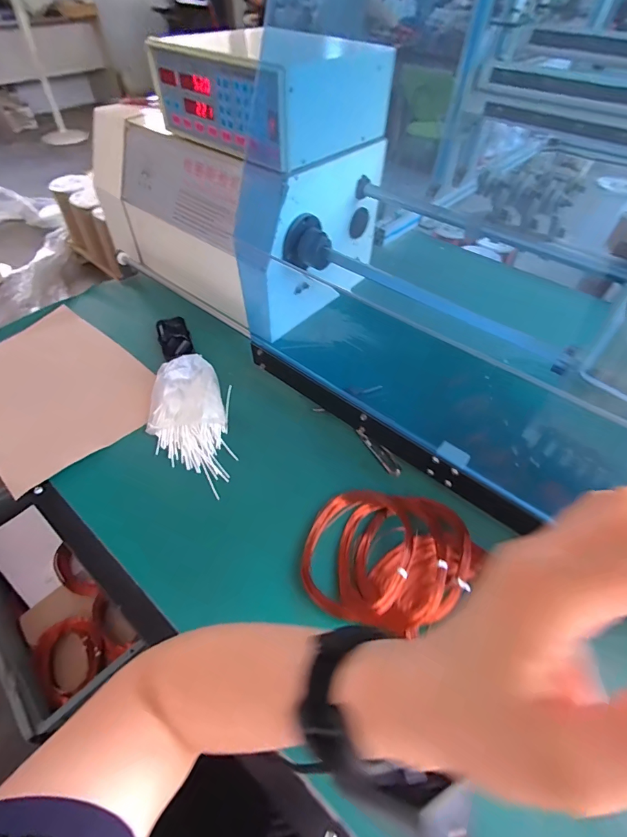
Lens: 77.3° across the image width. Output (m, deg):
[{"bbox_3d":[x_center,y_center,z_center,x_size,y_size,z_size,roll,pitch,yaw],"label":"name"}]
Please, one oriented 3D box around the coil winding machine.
[{"bbox_3d":[-0.177,-0.436,0.720,0.558,0.343,0.313,25,54,19],"label":"coil winding machine"}]

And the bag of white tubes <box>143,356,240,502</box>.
[{"bbox_3d":[-0.173,0.003,0.570,0.127,0.047,0.217,-20,54,-17],"label":"bag of white tubes"}]

